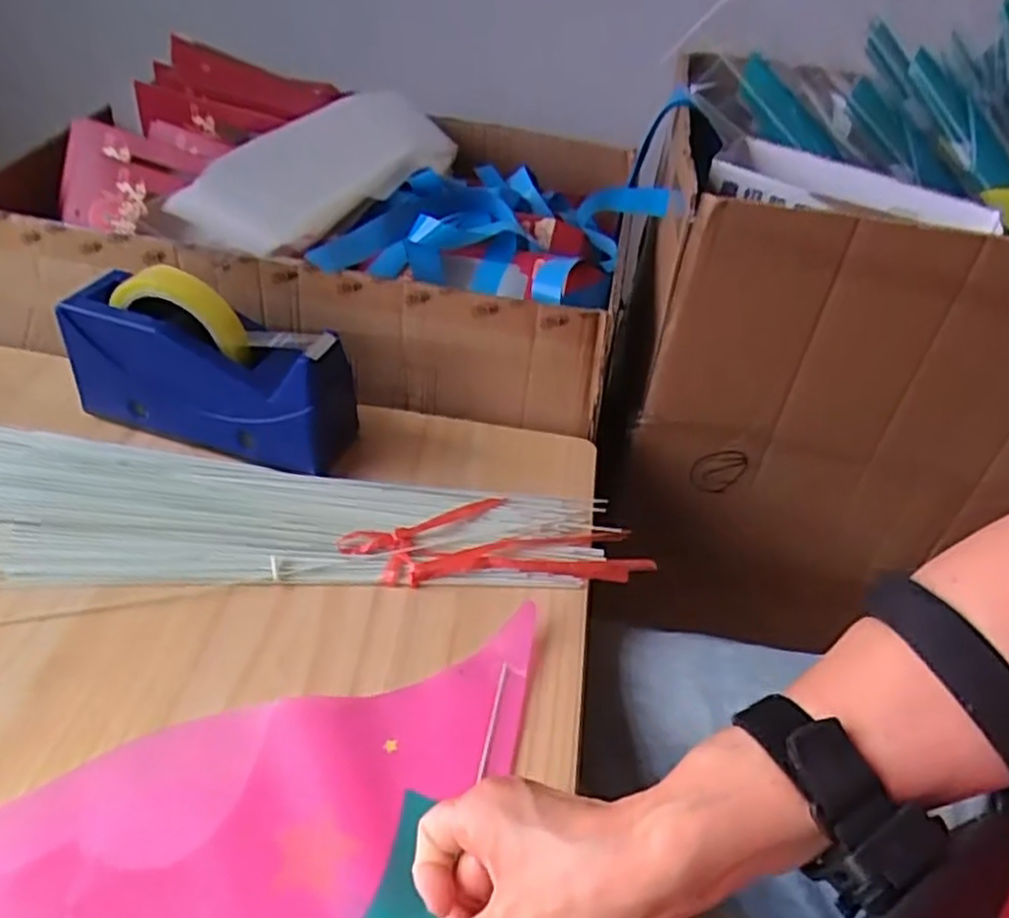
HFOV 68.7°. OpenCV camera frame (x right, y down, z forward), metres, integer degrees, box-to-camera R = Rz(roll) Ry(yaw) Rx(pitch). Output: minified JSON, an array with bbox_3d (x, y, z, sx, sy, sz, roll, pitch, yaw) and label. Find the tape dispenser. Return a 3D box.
[{"bbox_3d":[-0.212,-0.071,0.542,0.209,0.114,0.074,13,41,7],"label":"tape dispenser"}]

